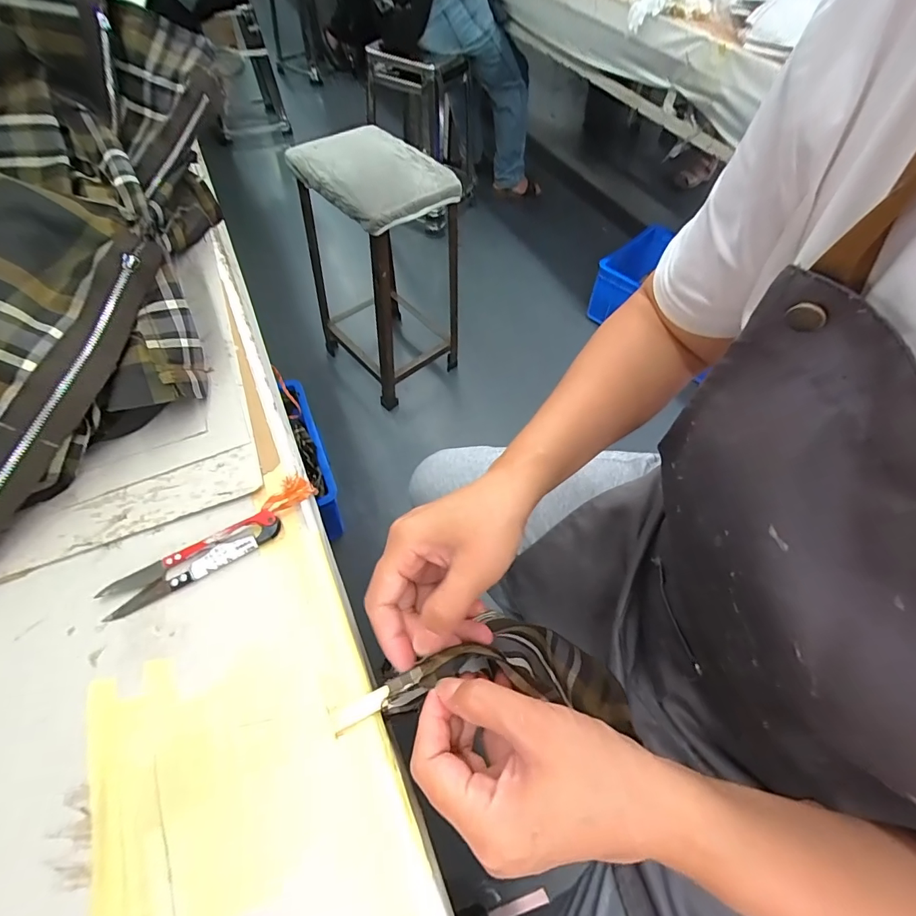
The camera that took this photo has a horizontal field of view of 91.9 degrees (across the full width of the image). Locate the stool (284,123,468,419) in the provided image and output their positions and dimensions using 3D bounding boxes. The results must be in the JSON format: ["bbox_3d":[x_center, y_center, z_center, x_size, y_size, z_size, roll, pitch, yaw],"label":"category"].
[{"bbox_3d":[-0.192,-0.459,1.120,0.271,0.532,0.311,-38,65,-24],"label":"stool"}]

